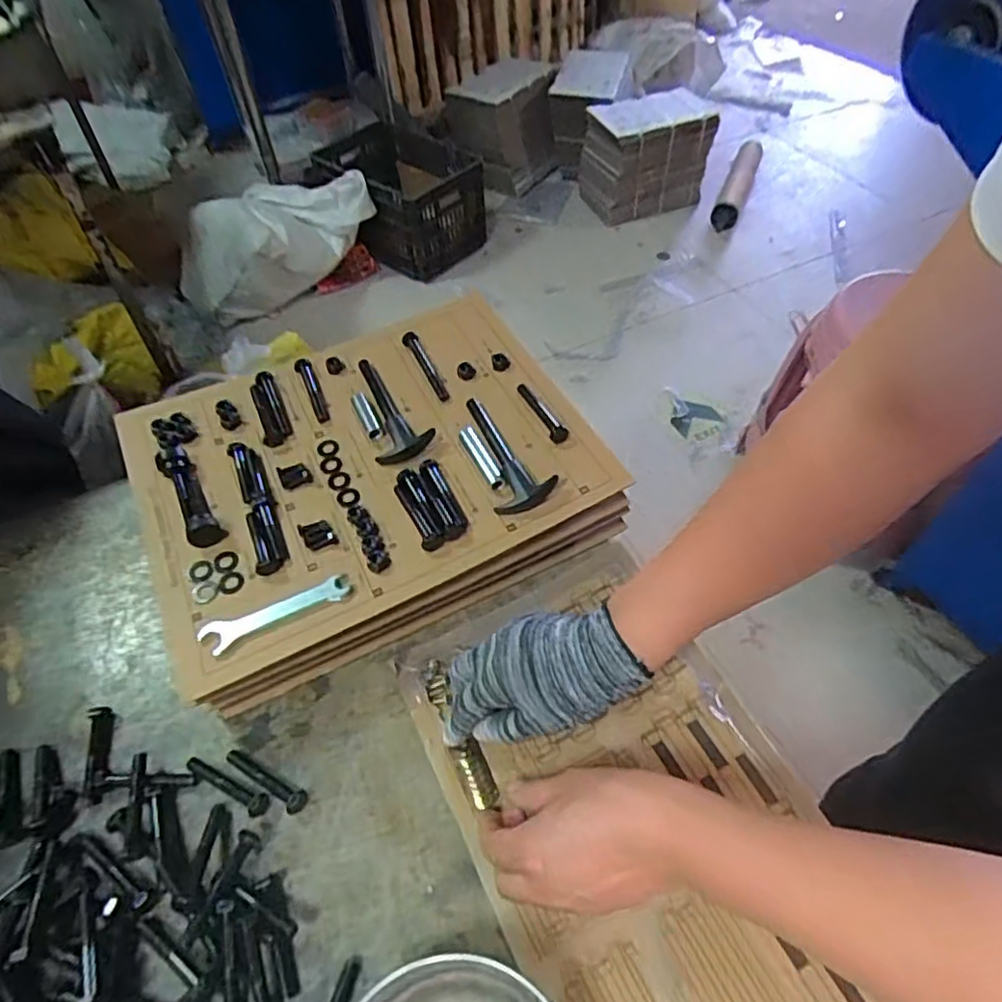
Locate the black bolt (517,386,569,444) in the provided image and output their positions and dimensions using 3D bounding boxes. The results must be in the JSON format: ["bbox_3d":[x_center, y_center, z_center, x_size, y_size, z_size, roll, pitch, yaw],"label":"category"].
[{"bbox_3d":[0.036,-0.083,0.573,0.014,0.014,0.079,-20,55,-13],"label":"black bolt"}]

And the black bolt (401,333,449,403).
[{"bbox_3d":[-0.073,-0.133,0.625,0.014,0.016,0.092,-24,56,-15],"label":"black bolt"}]

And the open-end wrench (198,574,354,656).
[{"bbox_3d":[-0.173,0.085,0.490,0.115,0.005,0.026,-22,55,-14],"label":"open-end wrench"}]

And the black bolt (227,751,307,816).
[{"bbox_3d":[-0.177,0.206,0.474,0.076,0.012,0.015,23,59,19],"label":"black bolt"}]

